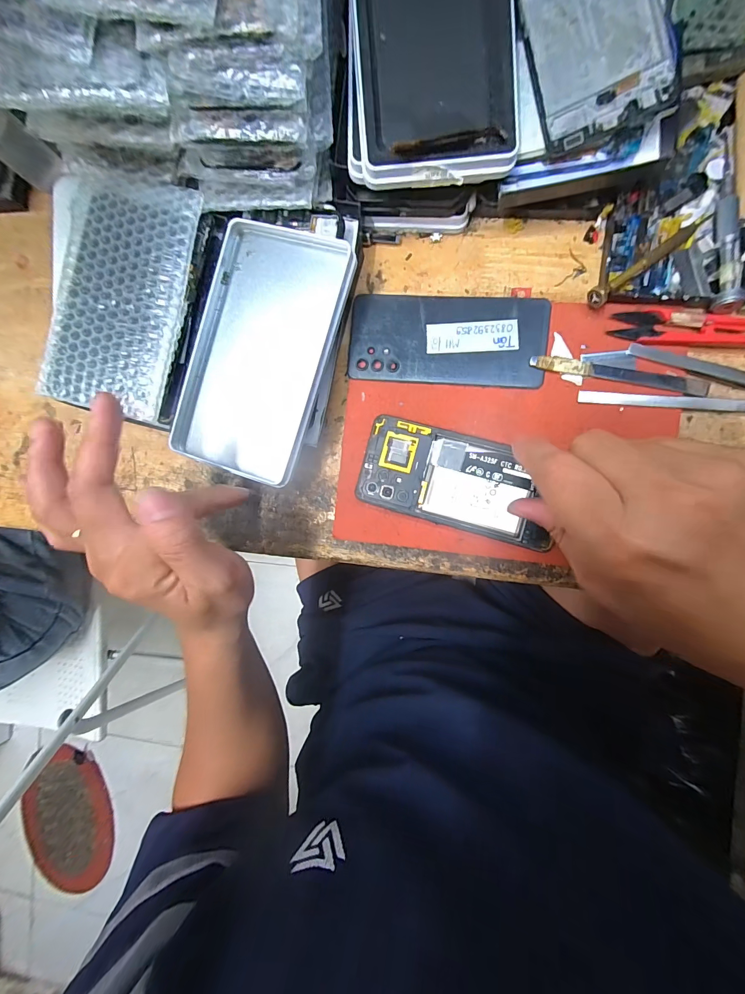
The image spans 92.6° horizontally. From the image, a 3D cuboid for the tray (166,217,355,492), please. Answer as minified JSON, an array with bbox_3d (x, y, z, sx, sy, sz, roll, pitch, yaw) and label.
[{"bbox_3d":[-0.083,-0.110,0.271,0.100,0.024,0.183,19,95,14],"label":"tray"}]

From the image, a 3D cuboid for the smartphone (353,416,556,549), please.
[{"bbox_3d":[0.065,-0.013,0.280,0.147,0.004,0.071,16,92,7],"label":"smartphone"}]

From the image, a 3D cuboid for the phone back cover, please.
[{"bbox_3d":[0.059,-0.127,0.286,0.153,0.006,0.070,5,92,8],"label":"phone back cover"}]

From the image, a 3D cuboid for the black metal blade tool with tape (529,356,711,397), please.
[{"bbox_3d":[0.186,-0.092,0.269,0.128,0.004,0.012,12,93,7],"label":"black metal blade tool with tape"}]

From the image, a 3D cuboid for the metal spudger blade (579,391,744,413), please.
[{"bbox_3d":[0.223,-0.072,0.265,0.130,0.004,0.010,5,92,8],"label":"metal spudger blade"}]

